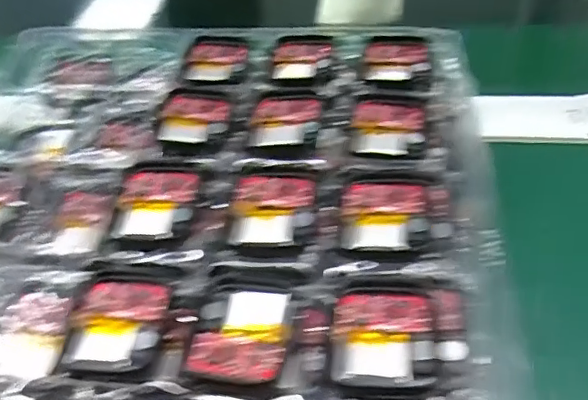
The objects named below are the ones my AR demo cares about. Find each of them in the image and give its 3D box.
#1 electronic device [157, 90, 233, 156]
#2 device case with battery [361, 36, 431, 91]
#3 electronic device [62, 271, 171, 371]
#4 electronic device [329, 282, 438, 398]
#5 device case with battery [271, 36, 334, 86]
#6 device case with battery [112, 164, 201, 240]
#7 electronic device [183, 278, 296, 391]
[{"bbox_3d":[-0.050,-0.040,0.277,0.035,0.004,0.045,1,48,8],"label":"electronic device"},{"bbox_3d":[0.055,-0.075,0.301,0.035,0.004,0.047,4,48,11],"label":"device case with battery"},{"bbox_3d":[-0.066,0.045,0.213,0.035,0.004,0.039,-1,48,6],"label":"electronic device"},{"bbox_3d":[0.031,0.047,0.195,0.035,0.004,0.043,1,48,8],"label":"electronic device"},{"bbox_3d":[0.004,-0.079,0.311,0.032,0.004,0.048,2,48,9],"label":"device case with battery"},{"bbox_3d":[-0.060,0.000,0.247,0.035,0.007,0.039,2,48,9],"label":"device case with battery"},{"bbox_3d":[-0.018,0.046,0.200,0.034,0.005,0.044,3,48,9],"label":"electronic device"}]

